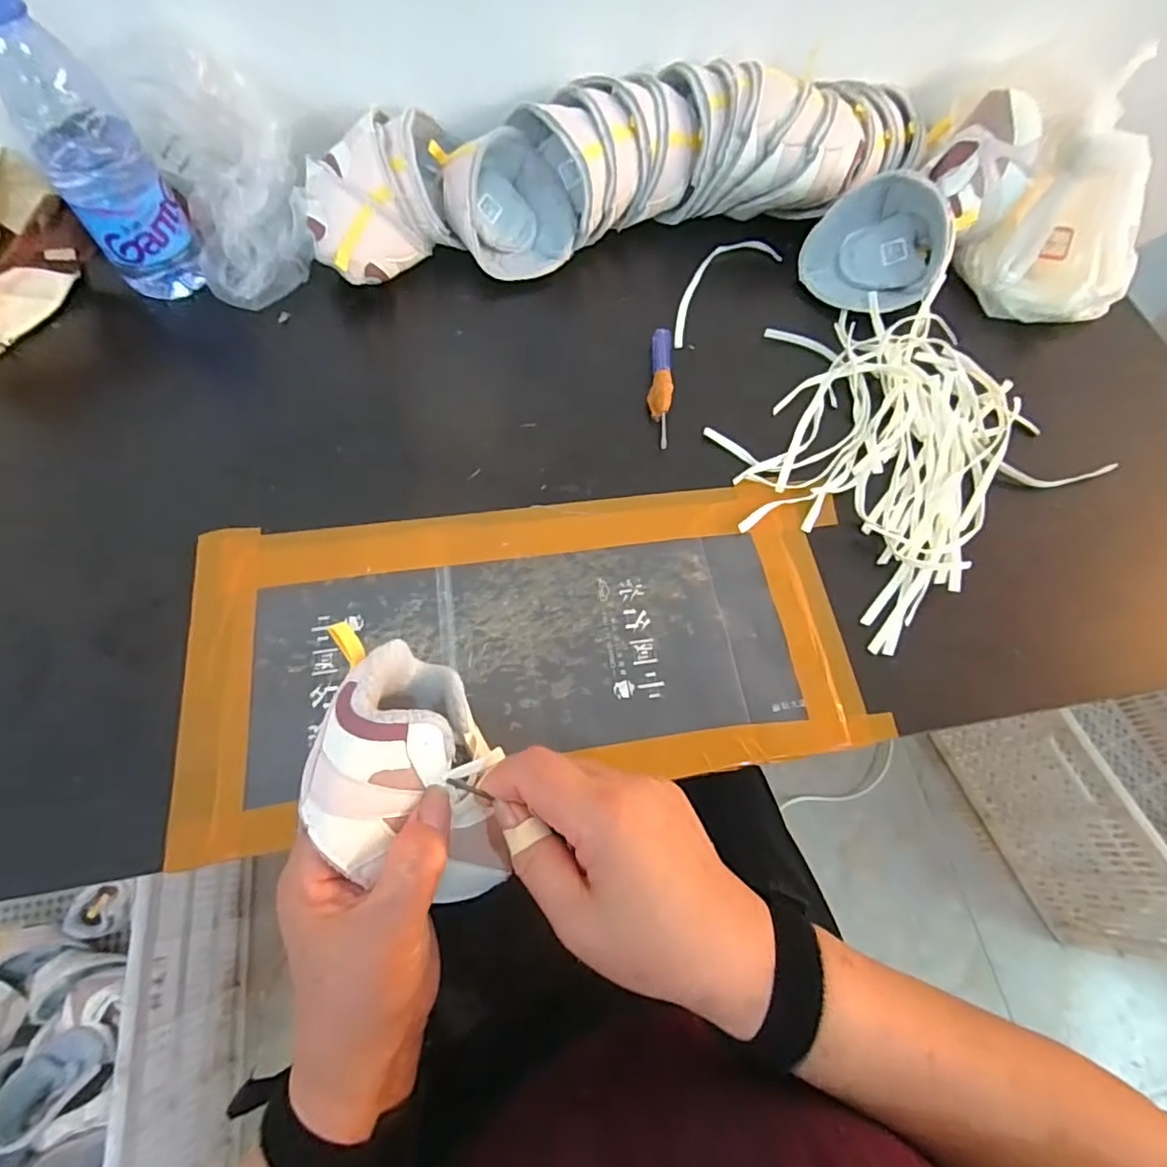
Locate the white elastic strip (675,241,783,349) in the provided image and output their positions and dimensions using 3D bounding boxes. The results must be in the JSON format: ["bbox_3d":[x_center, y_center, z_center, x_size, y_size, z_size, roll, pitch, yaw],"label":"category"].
[{"bbox_3d":[0.119,-0.282,0.541,0.056,0.008,0.164,40,71,14],"label":"white elastic strip"}]

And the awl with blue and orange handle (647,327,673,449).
[{"bbox_3d":[0.065,-0.167,0.482,0.019,0.015,0.122,7,66,1],"label":"awl with blue and orange handle"}]

